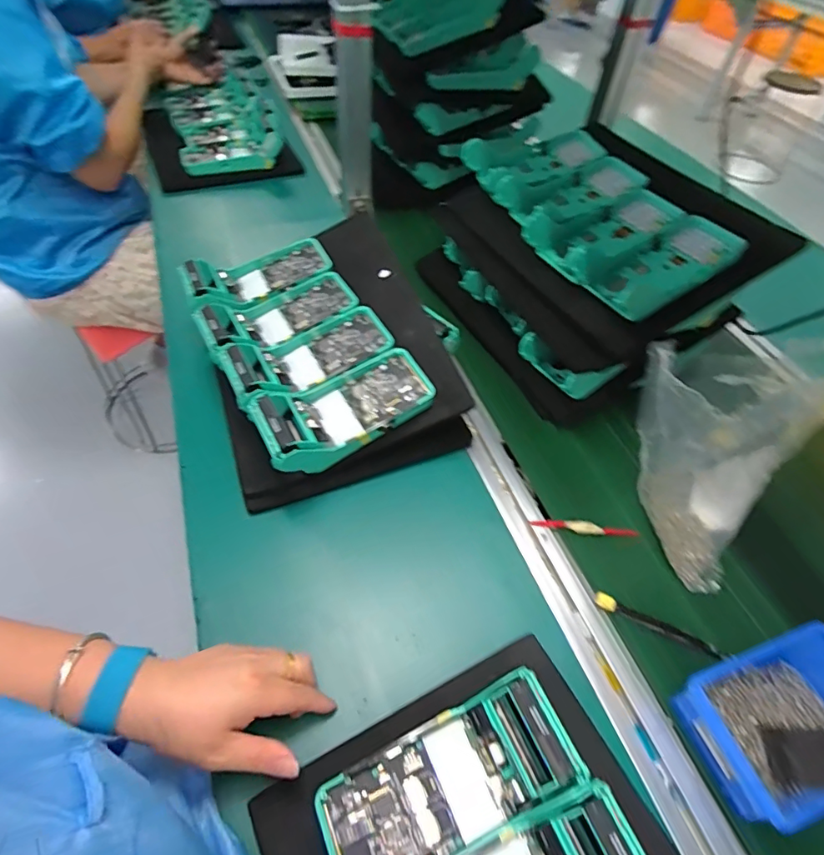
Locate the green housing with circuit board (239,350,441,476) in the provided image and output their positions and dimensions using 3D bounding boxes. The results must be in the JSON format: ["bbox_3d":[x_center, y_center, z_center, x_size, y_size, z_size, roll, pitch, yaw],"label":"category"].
[{"bbox_3d":[-0.067,-0.018,0.514,0.176,0.048,0.077,-22,57,-21],"label":"green housing with circuit board"}]

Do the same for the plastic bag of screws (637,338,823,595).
[{"bbox_3d":[0.290,0.021,0.464,0.117,0.200,0.169,-15,54,-16],"label":"plastic bag of screws"}]

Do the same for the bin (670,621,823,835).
[{"bbox_3d":[0.289,0.225,0.390,0.141,0.052,0.104,-15,55,-17],"label":"bin"}]

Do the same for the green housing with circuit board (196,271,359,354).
[{"bbox_3d":[-0.151,-0.125,0.586,0.175,0.045,0.083,-23,57,-21],"label":"green housing with circuit board"}]

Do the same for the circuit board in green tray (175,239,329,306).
[{"bbox_3d":[-0.190,-0.187,0.633,0.172,0.045,0.085,-21,56,-21],"label":"circuit board in green tray"}]

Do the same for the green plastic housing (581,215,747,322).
[{"bbox_3d":[0.261,-0.168,0.540,0.171,0.051,0.075,-22,57,-21],"label":"green plastic housing"}]

